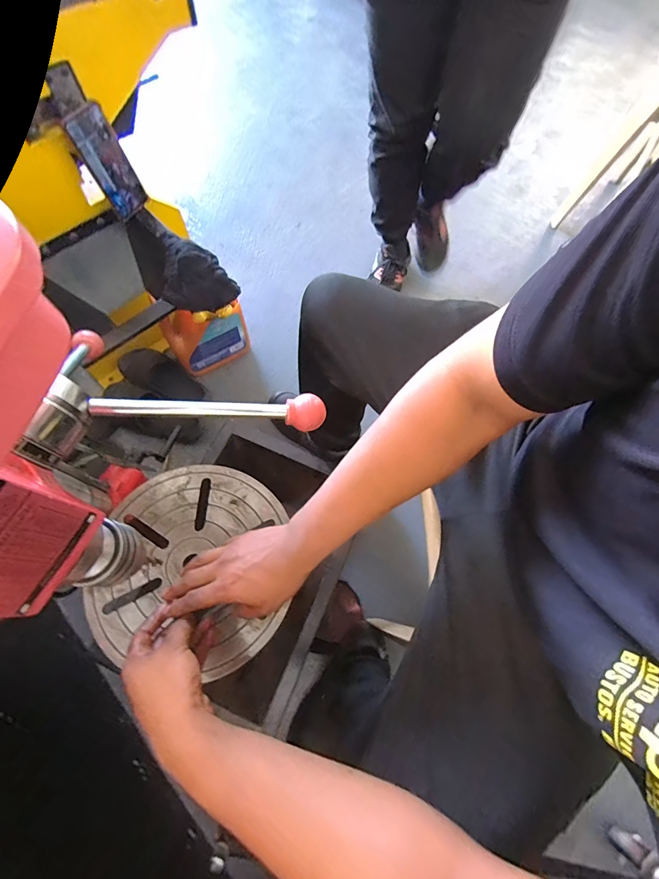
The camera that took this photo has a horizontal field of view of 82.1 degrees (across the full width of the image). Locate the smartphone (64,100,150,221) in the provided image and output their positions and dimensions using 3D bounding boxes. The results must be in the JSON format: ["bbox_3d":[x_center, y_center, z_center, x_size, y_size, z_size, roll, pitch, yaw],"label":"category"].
[{"bbox_3d":[-0.403,-0.506,0.697,0.010,0.163,0.072,35,74,23],"label":"smartphone"}]

